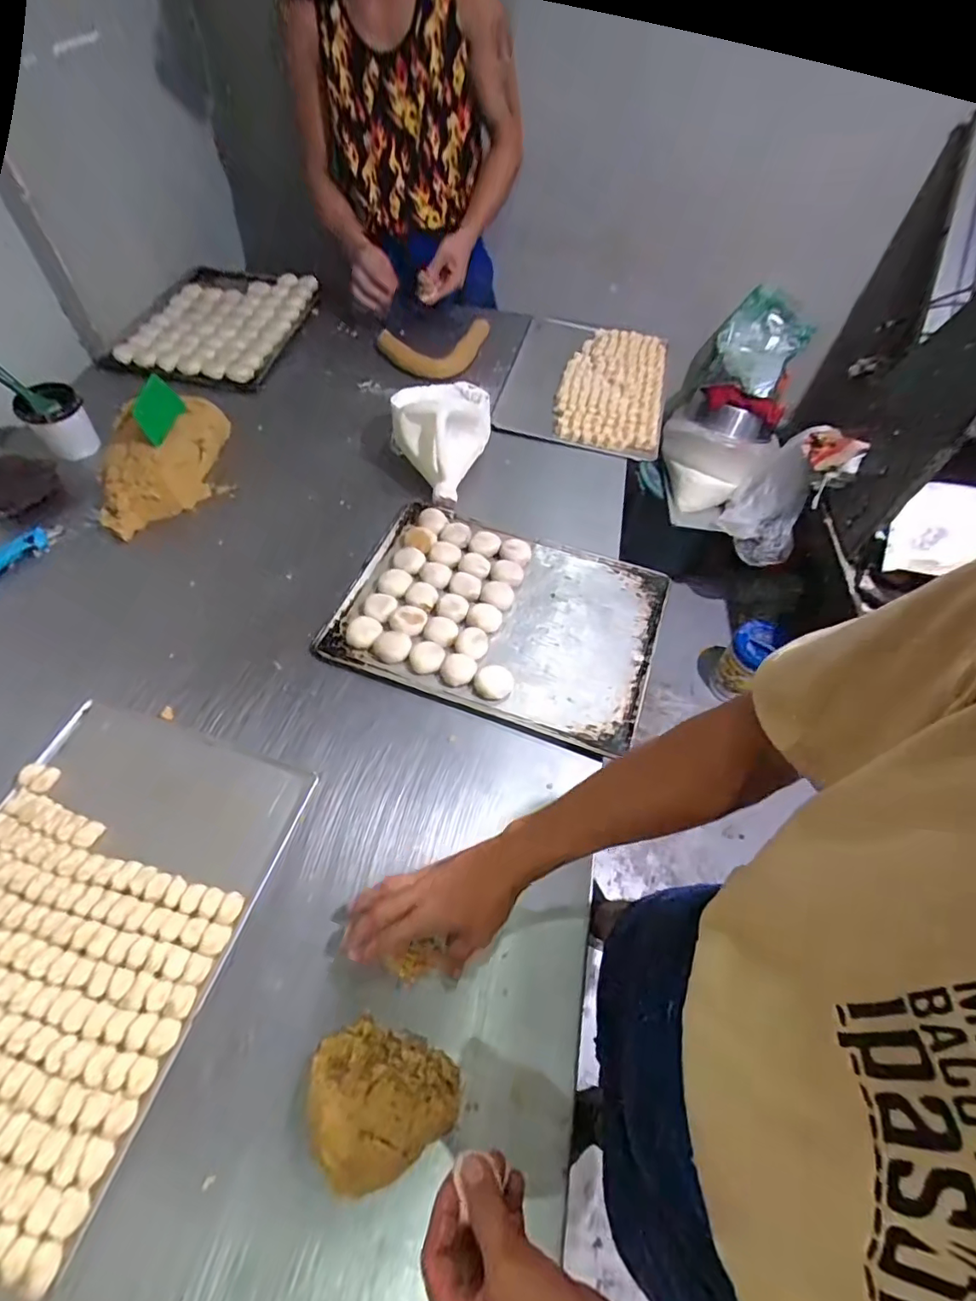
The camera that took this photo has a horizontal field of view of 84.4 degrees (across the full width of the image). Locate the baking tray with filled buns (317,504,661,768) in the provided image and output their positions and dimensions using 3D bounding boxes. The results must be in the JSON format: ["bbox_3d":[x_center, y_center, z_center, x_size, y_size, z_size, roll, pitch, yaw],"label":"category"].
[{"bbox_3d":[0.024,-0.068,0.833,0.465,0.030,0.356,19,56,9],"label":"baking tray with filled buns"}]

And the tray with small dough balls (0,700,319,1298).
[{"bbox_3d":[-0.442,0.291,0.577,0.333,0.027,0.452,17,56,8],"label":"tray with small dough balls"}]

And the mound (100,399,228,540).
[{"bbox_3d":[-0.579,-0.330,0.935,0.181,0.084,0.303,4,55,-1],"label":"mound"}]

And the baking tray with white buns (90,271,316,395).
[{"bbox_3d":[-0.644,-0.842,1.315,0.382,0.034,0.565,8,55,1],"label":"baking tray with white buns"}]

